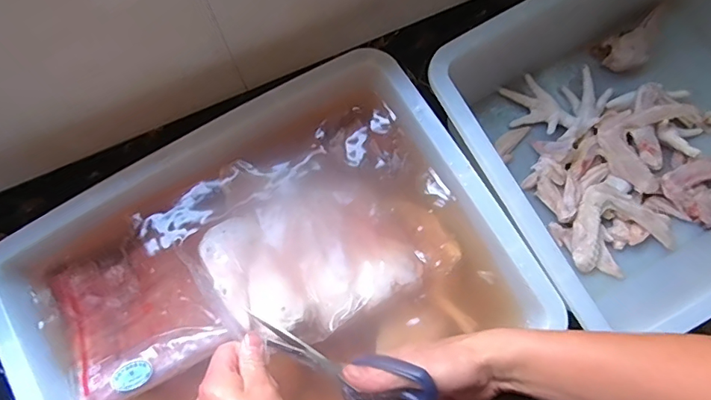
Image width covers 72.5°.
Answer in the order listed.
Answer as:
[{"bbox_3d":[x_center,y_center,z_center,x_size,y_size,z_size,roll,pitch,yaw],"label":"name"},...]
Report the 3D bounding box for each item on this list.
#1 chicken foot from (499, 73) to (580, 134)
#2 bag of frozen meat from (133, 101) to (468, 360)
[{"bbox_3d":[0.253,-0.129,0.683,0.062,0.037,0.103,-41,80,-10],"label":"chicken foot"},{"bbox_3d":[-0.065,0.039,0.517,0.213,0.067,0.206,-32,78,-8],"label":"bag of frozen meat"}]

